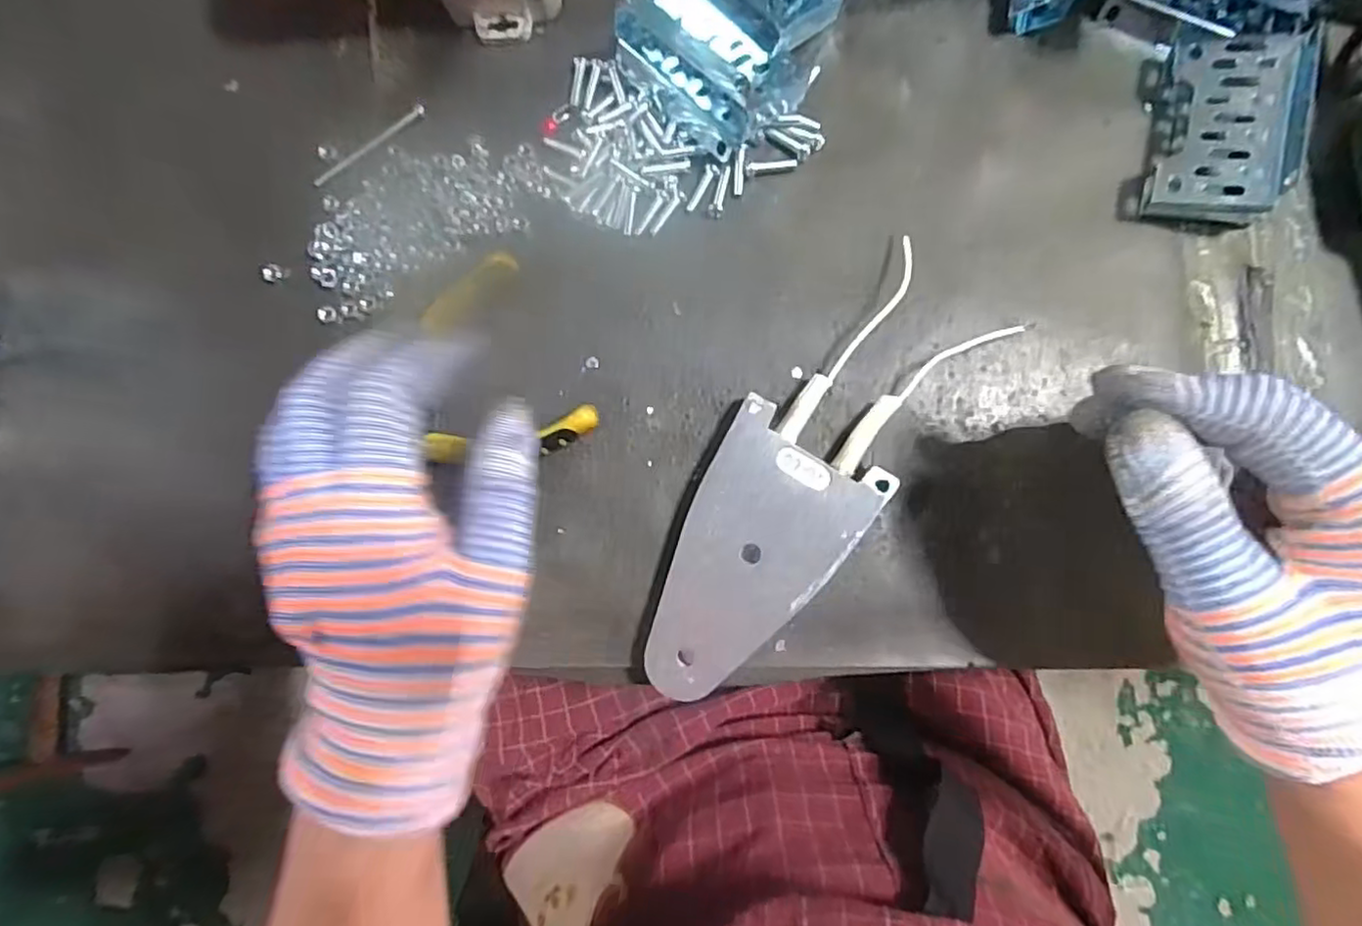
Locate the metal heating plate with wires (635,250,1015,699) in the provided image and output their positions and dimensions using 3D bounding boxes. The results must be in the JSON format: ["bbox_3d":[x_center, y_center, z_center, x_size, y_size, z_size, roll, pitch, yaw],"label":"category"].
[{"bbox_3d":[0.050,0.010,0.282,0.073,0.016,0.198,39,89,5],"label":"metal heating plate with wires"}]

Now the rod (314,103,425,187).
[{"bbox_3d":[-0.149,-0.152,0.311,0.063,0.004,0.005,-33,84,1],"label":"rod"}]

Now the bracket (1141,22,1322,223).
[{"bbox_3d":[0.233,-0.143,0.281,0.049,0.025,0.076,9,89,24],"label":"bracket"}]

